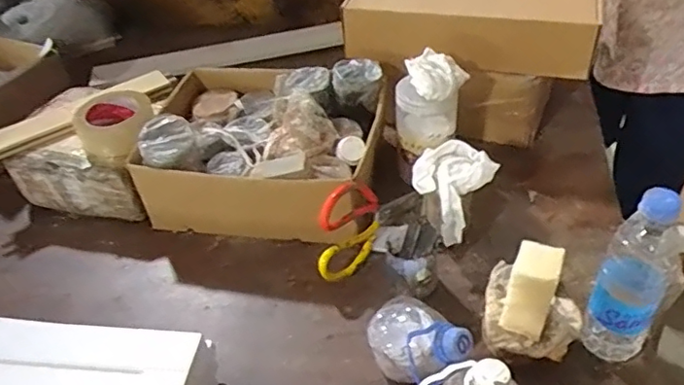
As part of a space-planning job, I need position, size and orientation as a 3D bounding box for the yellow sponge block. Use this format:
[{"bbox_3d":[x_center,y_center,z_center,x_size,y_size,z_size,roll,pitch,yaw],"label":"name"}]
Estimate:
[{"bbox_3d":[0.195,0.099,0.586,0.048,0.087,0.054,15,47,23],"label":"yellow sponge block"}]

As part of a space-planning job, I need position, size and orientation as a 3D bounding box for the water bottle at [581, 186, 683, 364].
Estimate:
[{"bbox_3d":[0.293,0.092,0.578,0.059,0.210,0.054,-4,43,4],"label":"water bottle"}]

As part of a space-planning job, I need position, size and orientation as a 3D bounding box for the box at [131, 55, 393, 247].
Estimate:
[{"bbox_3d":[-0.110,-0.065,0.840,0.330,0.151,0.283,4,44,12],"label":"box"}]

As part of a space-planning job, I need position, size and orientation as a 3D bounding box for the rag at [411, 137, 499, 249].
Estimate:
[{"bbox_3d":[0.145,-0.002,0.736,0.089,0.095,0.106,-21,44,-14],"label":"rag"}]

